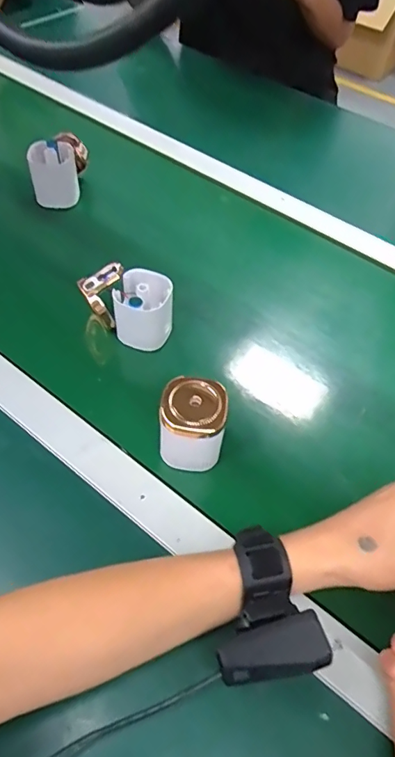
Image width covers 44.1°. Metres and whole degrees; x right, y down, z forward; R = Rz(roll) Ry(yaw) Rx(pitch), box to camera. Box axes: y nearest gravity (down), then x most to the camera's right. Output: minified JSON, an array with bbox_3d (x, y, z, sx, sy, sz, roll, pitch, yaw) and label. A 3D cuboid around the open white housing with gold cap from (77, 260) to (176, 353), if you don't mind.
[{"bbox_3d":[-0.073,-0.075,0.515,0.092,0.072,0.052,22,56,13],"label":"open white housing with gold cap"}]

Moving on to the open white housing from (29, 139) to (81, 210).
[{"bbox_3d":[-0.186,-0.266,0.639,0.058,0.073,0.041,-12,56,-11],"label":"open white housing"}]

